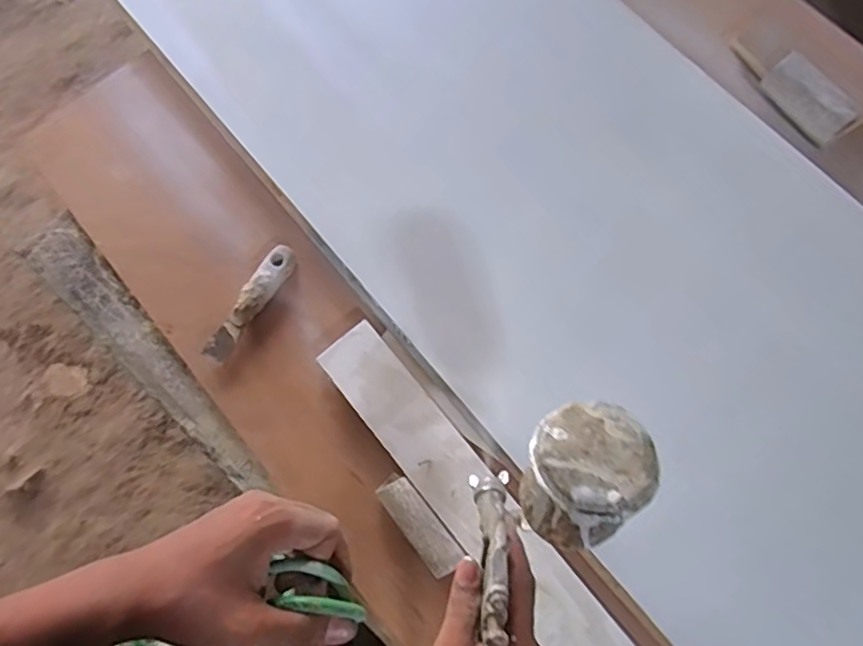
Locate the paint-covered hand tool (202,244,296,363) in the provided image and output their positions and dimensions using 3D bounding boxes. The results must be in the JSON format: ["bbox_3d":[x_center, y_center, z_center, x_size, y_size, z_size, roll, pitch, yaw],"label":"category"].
[{"bbox_3d":[-0.203,-0.023,0.691,0.032,0.022,0.147,34,79,11],"label":"paint-covered hand tool"}]

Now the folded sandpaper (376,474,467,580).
[{"bbox_3d":[-0.013,0.202,0.618,0.036,0.026,0.104,-38,76,-8],"label":"folded sandpaper"}]

